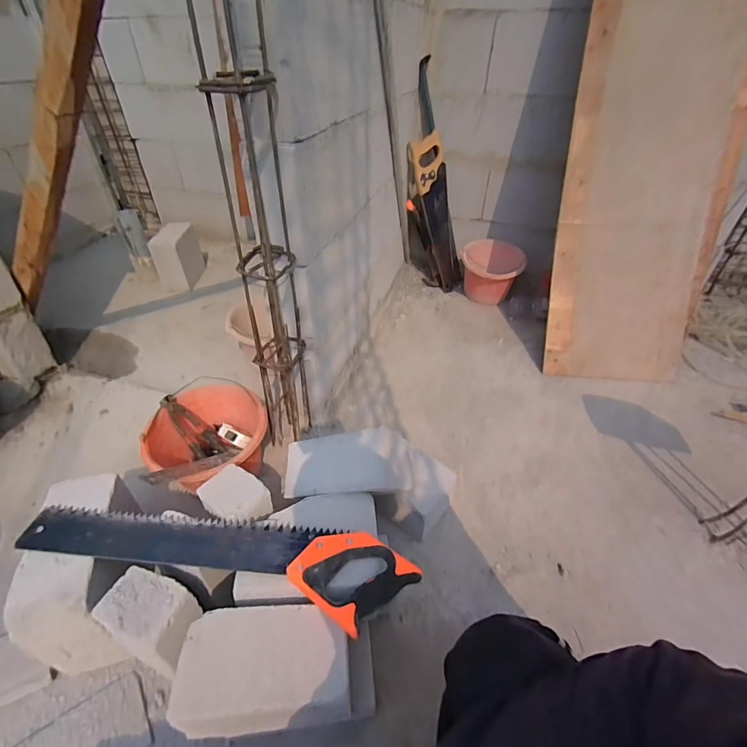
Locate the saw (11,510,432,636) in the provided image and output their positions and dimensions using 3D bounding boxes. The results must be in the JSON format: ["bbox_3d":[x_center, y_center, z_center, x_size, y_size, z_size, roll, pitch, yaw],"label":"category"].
[{"bbox_3d":[-0.224,0.254,0.545,0.550,0.021,0.117,5,41,5],"label":"saw"}]

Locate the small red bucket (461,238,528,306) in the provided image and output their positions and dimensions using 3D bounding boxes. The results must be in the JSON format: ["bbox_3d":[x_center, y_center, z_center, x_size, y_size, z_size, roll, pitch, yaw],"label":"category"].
[{"bbox_3d":[0.426,-0.359,1.444,0.214,0.176,0.213,18,44,20],"label":"small red bucket"}]

